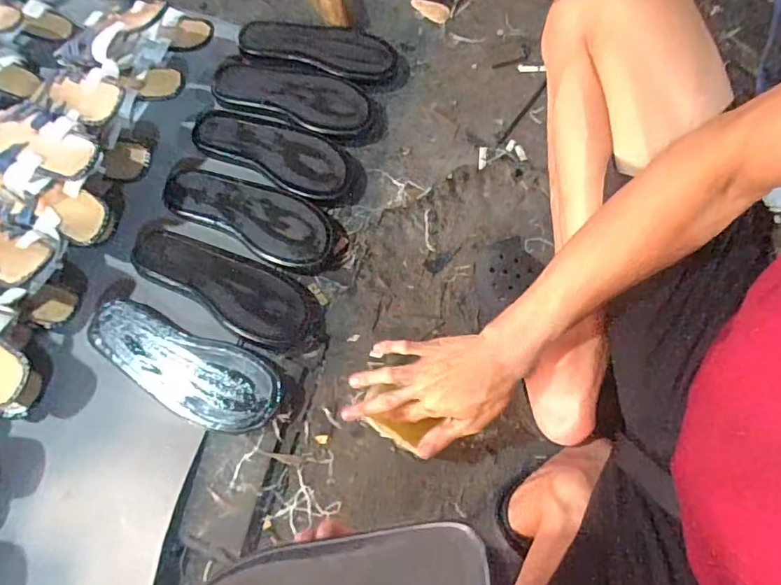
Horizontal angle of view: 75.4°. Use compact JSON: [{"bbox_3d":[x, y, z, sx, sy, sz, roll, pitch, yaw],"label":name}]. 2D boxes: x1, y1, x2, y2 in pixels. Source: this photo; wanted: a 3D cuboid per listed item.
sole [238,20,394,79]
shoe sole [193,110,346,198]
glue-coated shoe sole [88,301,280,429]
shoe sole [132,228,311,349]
[{"bbox_3d":[-0.119,-0.394,0.830,0.258,0.038,0.096,9,70,5],"label":"sole"},{"bbox_3d":[-0.181,-0.208,0.759,0.238,0.030,0.099,21,71,9],"label":"shoe sole"},{"bbox_3d":[-0.254,0.095,0.626,0.248,0.038,0.102,20,72,8],"label":"glue-coated shoe sole"},{"bbox_3d":[-0.223,-0.015,0.669,0.252,0.022,0.104,25,72,11],"label":"shoe sole"}]

